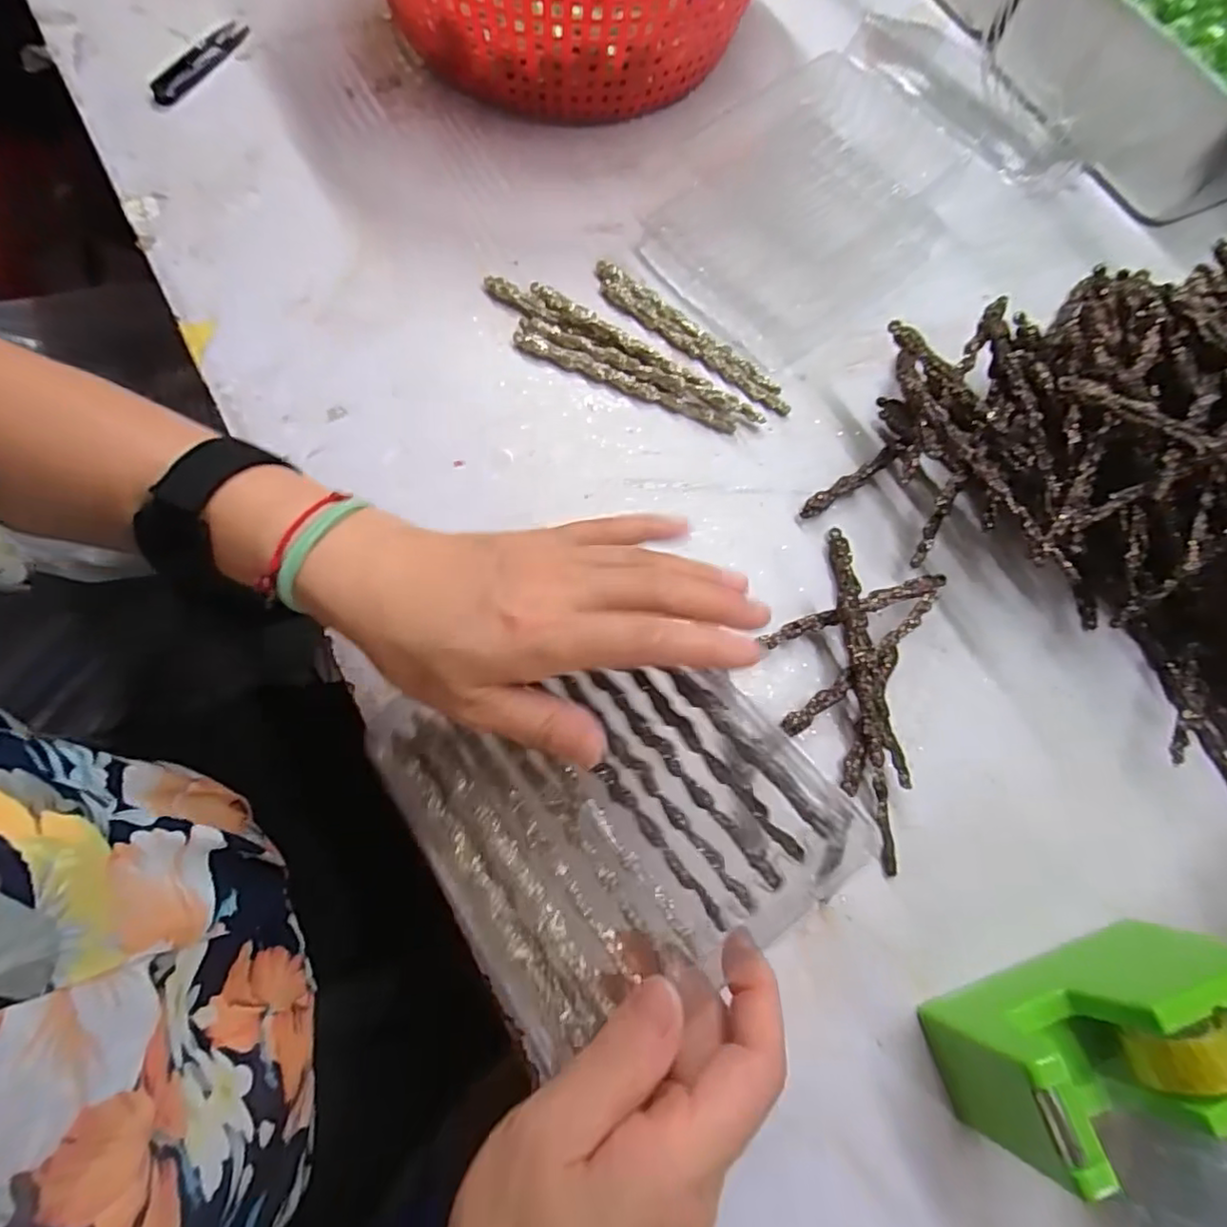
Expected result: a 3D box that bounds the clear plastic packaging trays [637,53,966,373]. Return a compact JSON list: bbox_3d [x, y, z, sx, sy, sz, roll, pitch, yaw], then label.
[{"bbox_3d":[0.140,-0.288,0.453,0.154,0.039,0.223,43,74,10],"label":"clear plastic packaging trays"}]

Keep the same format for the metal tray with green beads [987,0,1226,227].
[{"bbox_3d":[0.451,-0.452,0.510,0.212,0.083,0.236,-23,74,-12],"label":"metal tray with green beads"}]

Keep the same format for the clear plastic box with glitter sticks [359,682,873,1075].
[{"bbox_3d":[-0.008,0.075,0.270,0.148,0.020,0.169,-40,62,-2],"label":"clear plastic box with glitter sticks"}]

